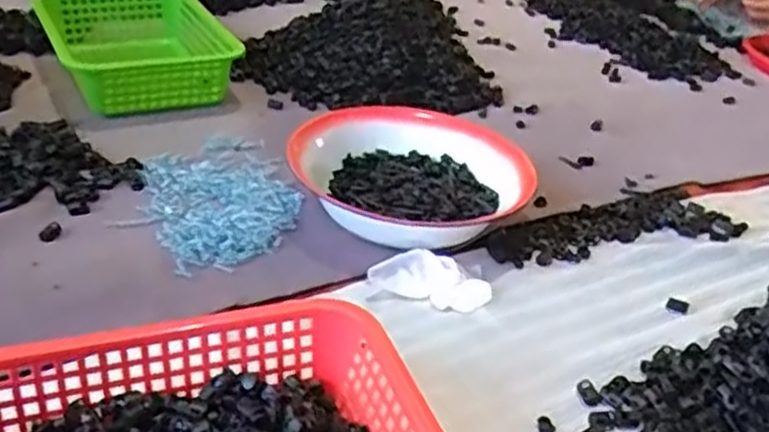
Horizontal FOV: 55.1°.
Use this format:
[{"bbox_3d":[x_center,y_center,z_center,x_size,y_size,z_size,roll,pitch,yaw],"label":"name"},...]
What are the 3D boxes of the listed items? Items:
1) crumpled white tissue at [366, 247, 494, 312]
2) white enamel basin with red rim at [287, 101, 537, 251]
[{"bbox_3d":[0.043,0.059,0.681,0.106,0.034,0.041,12,34,10],"label":"crumpled white tissue"},{"bbox_3d":[0.026,-0.042,0.801,0.243,0.076,0.215,0,34,-9],"label":"white enamel basin with red rim"}]

